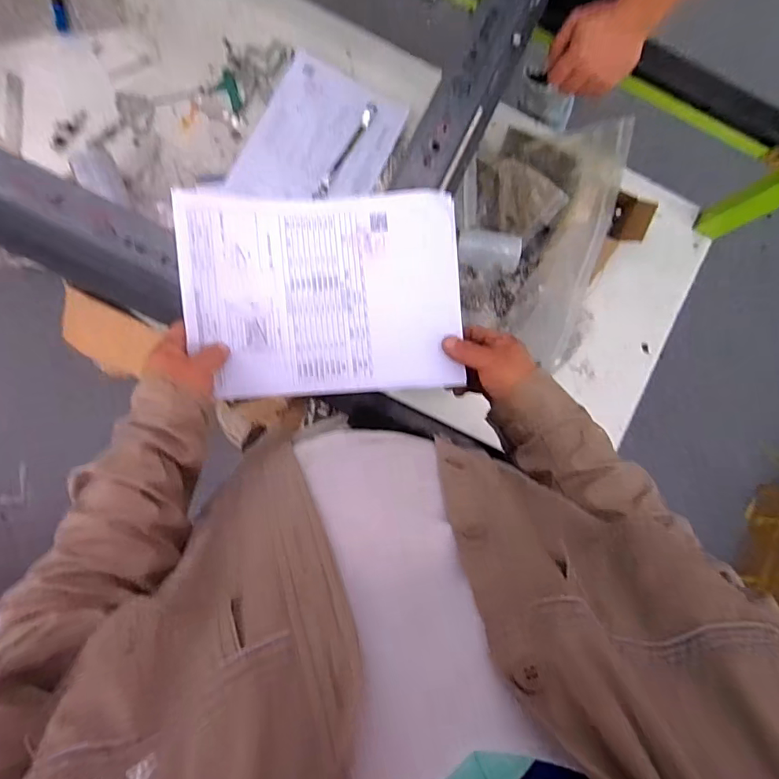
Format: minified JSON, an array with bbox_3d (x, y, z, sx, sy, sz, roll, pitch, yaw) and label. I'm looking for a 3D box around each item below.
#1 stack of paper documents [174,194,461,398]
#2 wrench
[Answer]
[{"bbox_3d":[-0.065,-0.105,0.527,0.286,0.045,0.214,-4,88,-4],"label":"stack of paper documents"},{"bbox_3d":[-0.075,-0.400,0.831,0.024,0.009,0.190,28,87,-2],"label":"wrench"}]

